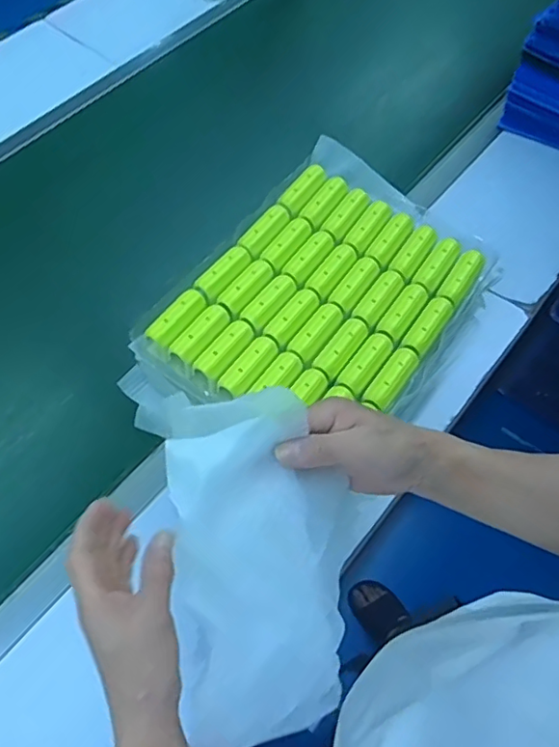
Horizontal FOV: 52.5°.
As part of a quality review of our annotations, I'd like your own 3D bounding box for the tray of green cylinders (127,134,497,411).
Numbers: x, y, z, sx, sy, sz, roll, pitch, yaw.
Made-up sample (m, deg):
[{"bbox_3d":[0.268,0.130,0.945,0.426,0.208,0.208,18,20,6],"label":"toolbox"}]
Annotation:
[{"bbox_3d":[0.062,-0.098,0.649,0.270,0.037,0.375,33,65,15],"label":"tray of green cylinders"}]

